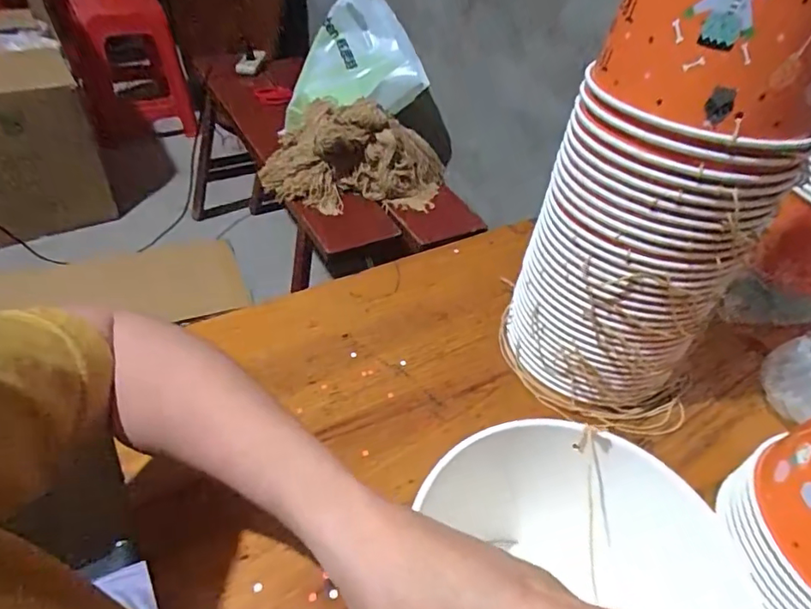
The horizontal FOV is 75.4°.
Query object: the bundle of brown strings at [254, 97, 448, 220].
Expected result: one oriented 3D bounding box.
[{"bbox_3d":[-0.104,-0.305,1.075,0.379,0.175,0.153,2,43,-5],"label":"bundle of brown strings"}]

